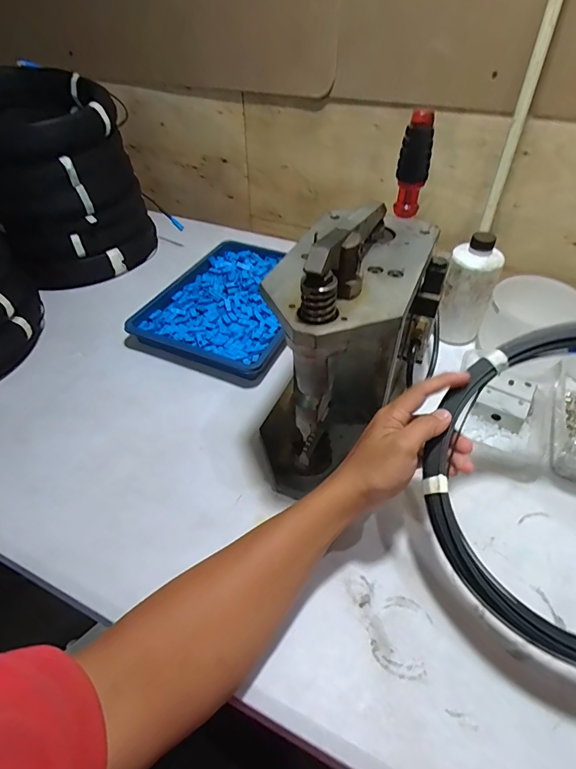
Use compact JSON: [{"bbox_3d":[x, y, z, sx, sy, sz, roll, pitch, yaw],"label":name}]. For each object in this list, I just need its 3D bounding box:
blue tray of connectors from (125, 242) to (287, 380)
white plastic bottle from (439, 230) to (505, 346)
[{"bbox_3d":[-0.083,-0.144,0.722,0.239,0.040,0.305,18,48,18],"label":"blue tray of connectors"},{"bbox_3d":[0.265,-0.137,0.617,0.068,0.151,0.062,19,48,19],"label":"white plastic bottle"}]

